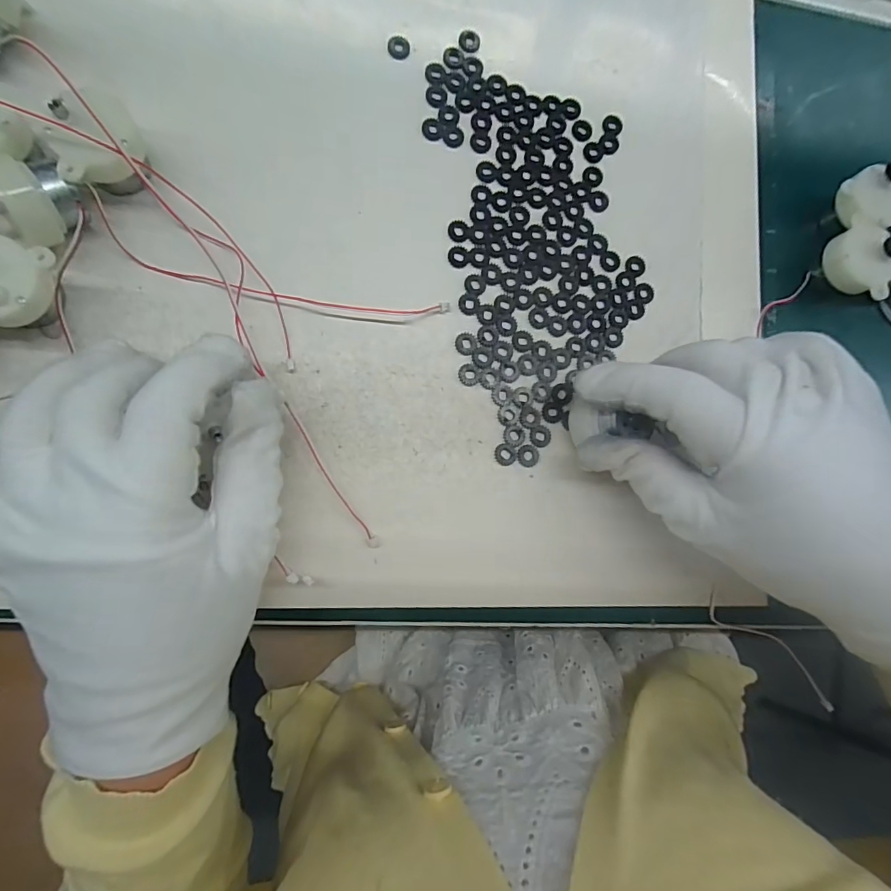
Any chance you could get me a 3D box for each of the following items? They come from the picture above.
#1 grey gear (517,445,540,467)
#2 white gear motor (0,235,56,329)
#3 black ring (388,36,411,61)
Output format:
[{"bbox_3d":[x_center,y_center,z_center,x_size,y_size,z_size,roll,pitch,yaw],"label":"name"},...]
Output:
[{"bbox_3d":[0.040,0.005,0.226,0.011,0.004,0.011,1,86,-9],"label":"grey gear"},{"bbox_3d":[-0.168,-0.062,0.185,0.027,0.031,0.031,12,85,-8],"label":"white gear motor"},{"bbox_3d":[-0.023,-0.195,0.231,0.011,0.004,0.011,1,86,-9],"label":"black ring"}]

